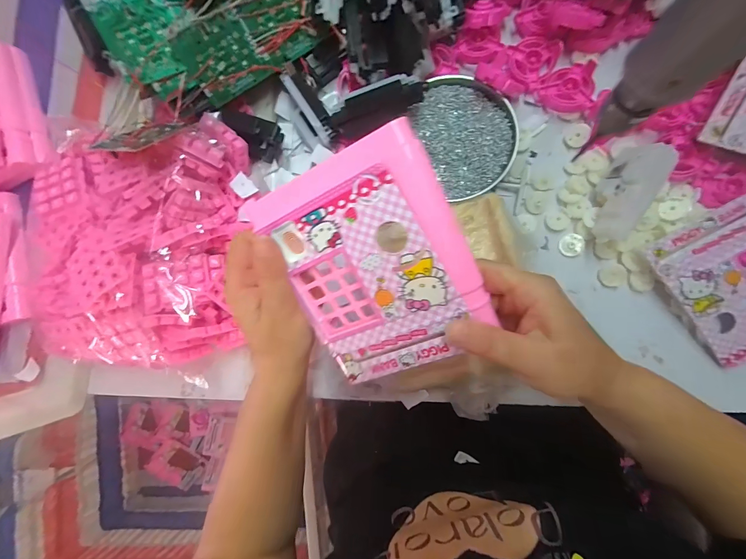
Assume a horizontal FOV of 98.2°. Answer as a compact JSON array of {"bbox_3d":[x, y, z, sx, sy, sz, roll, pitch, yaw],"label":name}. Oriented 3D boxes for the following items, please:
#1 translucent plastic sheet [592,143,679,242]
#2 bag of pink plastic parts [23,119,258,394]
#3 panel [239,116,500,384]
[{"bbox_3d":[0.249,-0.084,0.317,0.047,0.034,0.098,33,92,8],"label":"translucent plastic sheet"},{"bbox_3d":[-0.243,-0.039,0.338,0.207,0.096,0.257,6,88,8],"label":"bag of pink plastic parts"},{"bbox_3d":[0.000,-0.010,0.229,0.129,0.018,0.157,-27,102,22],"label":"panel"}]

